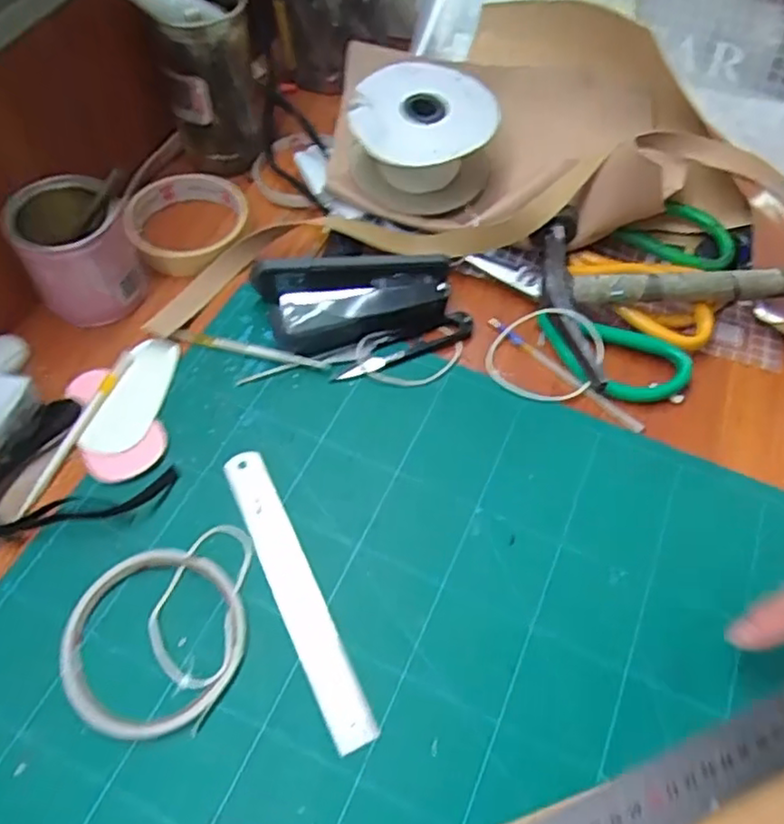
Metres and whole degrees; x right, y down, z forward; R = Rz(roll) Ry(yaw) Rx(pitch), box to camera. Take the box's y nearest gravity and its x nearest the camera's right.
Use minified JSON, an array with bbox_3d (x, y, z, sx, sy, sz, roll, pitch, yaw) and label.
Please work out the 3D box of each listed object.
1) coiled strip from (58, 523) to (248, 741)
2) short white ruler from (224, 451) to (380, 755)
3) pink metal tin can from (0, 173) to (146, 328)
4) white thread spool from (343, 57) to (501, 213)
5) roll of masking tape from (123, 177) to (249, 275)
[{"bbox_3d":[-0.118,0.107,0.334,0.089,0.008,0.102,-2,57,-4],"label":"coiled strip"},{"bbox_3d":[-0.052,0.091,0.349,0.024,0.004,0.166,-21,60,-15],"label":"short white ruler"},{"bbox_3d":[-0.202,-0.104,0.428,0.065,0.070,0.069,1,57,-2],"label":"pink metal tin can"},{"bbox_3d":[0.022,-0.195,0.474,0.096,0.059,0.098,1,57,-2],"label":"white thread spool"},{"bbox_3d":[-0.147,-0.140,0.481,0.082,0.024,0.089,-12,58,-10],"label":"roll of masking tape"}]

